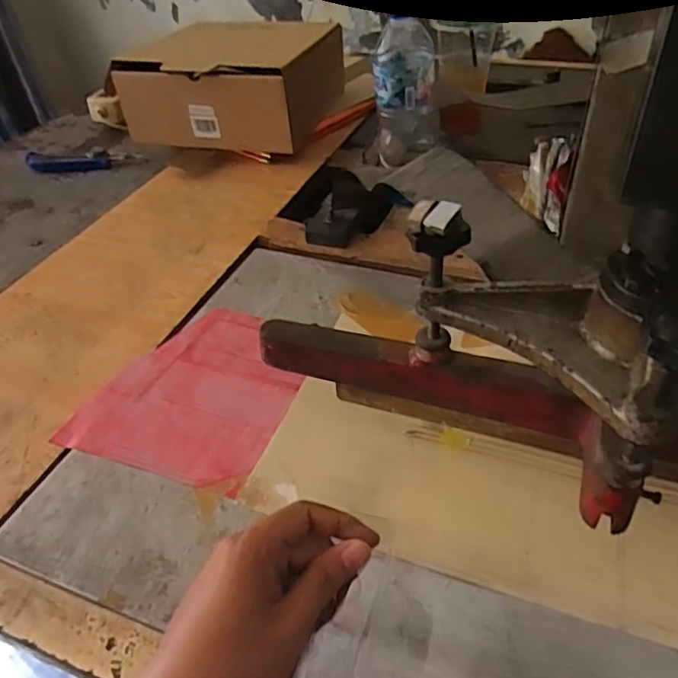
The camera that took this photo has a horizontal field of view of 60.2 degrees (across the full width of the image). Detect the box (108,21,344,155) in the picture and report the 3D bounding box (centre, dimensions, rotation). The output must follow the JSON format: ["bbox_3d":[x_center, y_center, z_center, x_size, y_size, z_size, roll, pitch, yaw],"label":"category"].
[{"bbox_3d":[-0.153,-0.382,0.886,0.254,0.142,0.253,9,42,15],"label":"box"}]

